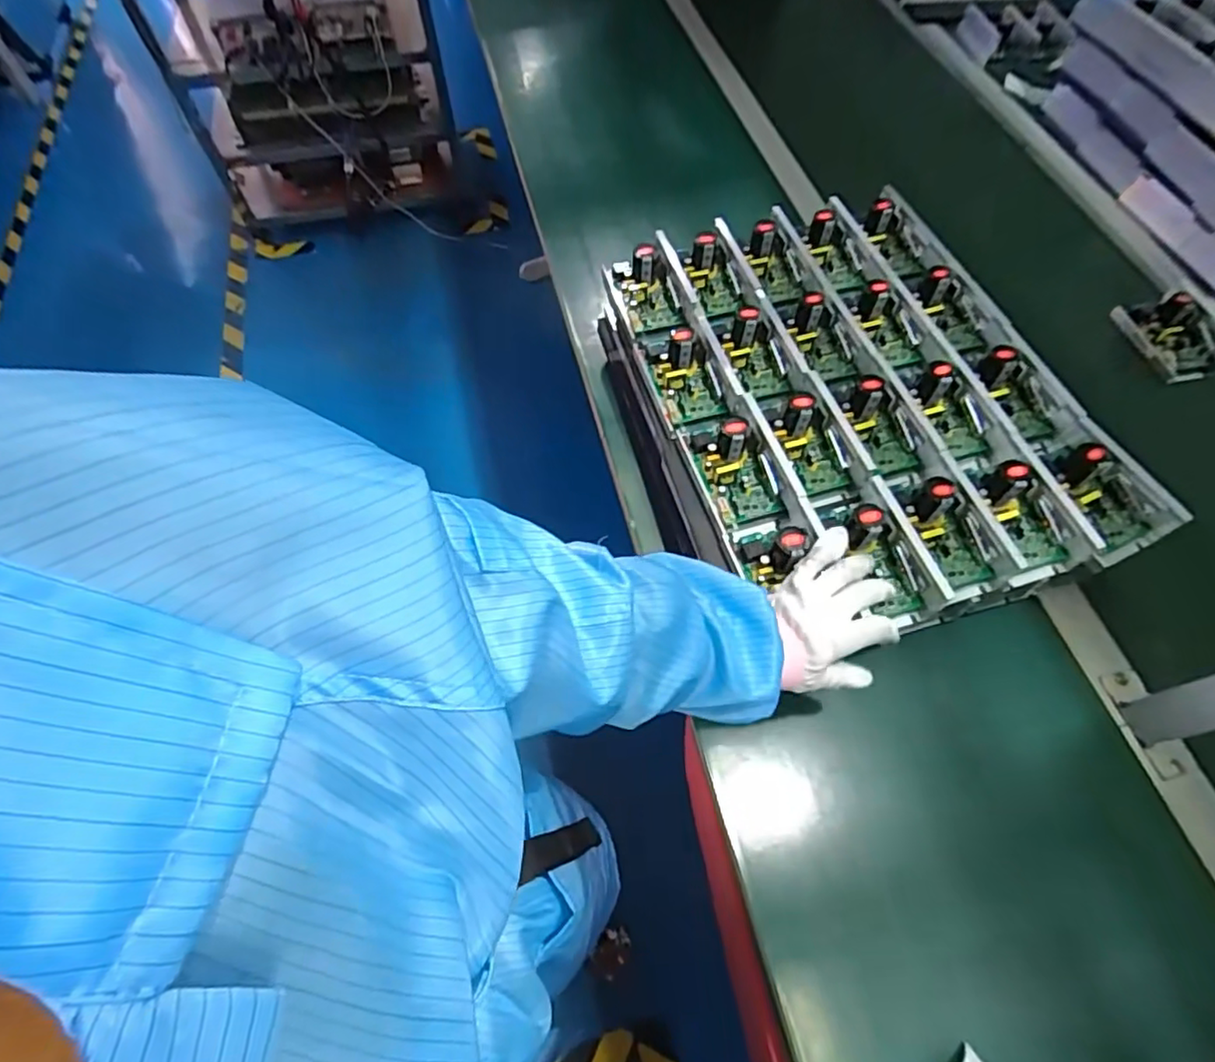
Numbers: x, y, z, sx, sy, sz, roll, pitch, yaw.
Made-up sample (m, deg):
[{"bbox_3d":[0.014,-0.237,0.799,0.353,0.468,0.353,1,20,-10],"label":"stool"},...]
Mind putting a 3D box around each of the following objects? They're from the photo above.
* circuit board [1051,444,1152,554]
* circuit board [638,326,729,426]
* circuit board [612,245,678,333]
[{"bbox_3d":[0.471,-0.031,0.598,0.058,0.040,0.106,-31,86,-16],"label":"circuit board"},{"bbox_3d":[0.078,-0.185,0.679,0.059,0.047,0.141,-14,62,-8],"label":"circuit board"},{"bbox_3d":[0.045,-0.286,0.734,0.057,0.046,0.097,-13,62,-8],"label":"circuit board"}]

